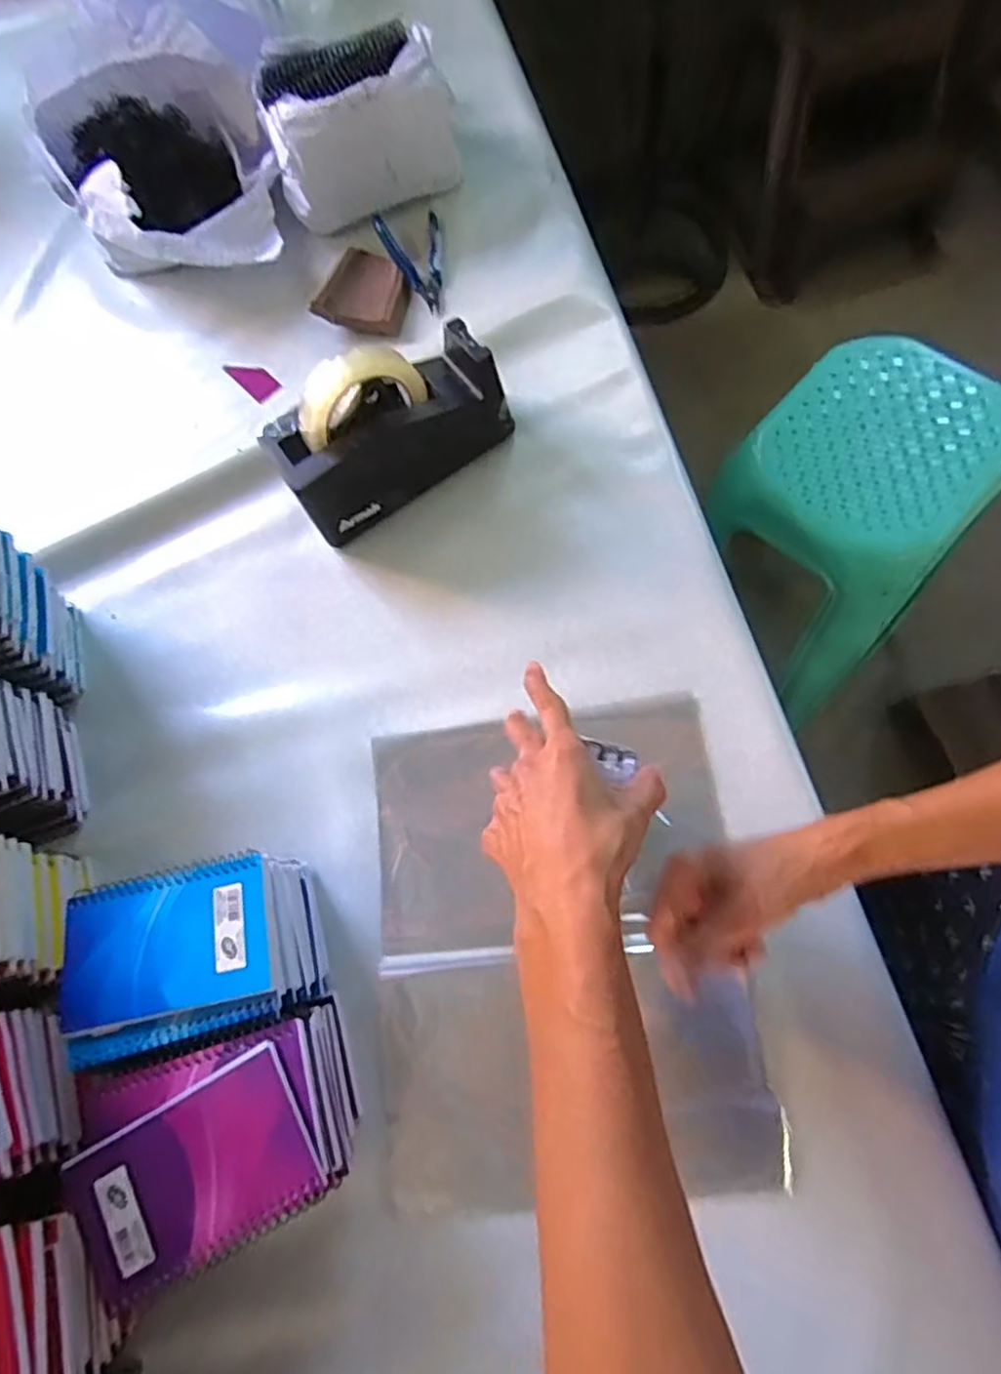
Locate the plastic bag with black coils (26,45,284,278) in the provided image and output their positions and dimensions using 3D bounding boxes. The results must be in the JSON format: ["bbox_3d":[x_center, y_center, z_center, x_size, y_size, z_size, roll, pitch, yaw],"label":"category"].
[{"bbox_3d":[-0.333,-0.522,0.679,0.217,0.103,0.215,-29,70,-4],"label":"plastic bag with black coils"}]

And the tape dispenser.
[{"bbox_3d":[-0.094,-0.221,0.564,0.196,0.125,0.077,-34,70,-6],"label":"tape dispenser"}]

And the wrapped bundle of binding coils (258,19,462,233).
[{"bbox_3d":[-0.142,-0.567,0.689,0.183,0.110,0.120,-15,70,1],"label":"wrapped bundle of binding coils"}]

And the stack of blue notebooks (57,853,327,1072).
[{"bbox_3d":[-0.199,0.179,0.456,0.139,0.093,0.108,-18,70,0],"label":"stack of blue notebooks"}]

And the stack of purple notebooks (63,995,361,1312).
[{"bbox_3d":[-0.165,0.279,0.417,0.149,0.093,0.113,-18,70,0],"label":"stack of purple notebooks"}]

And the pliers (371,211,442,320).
[{"bbox_3d":[-0.082,-0.441,0.685,0.066,0.020,0.121,-19,72,-4],"label":"pliers"}]

